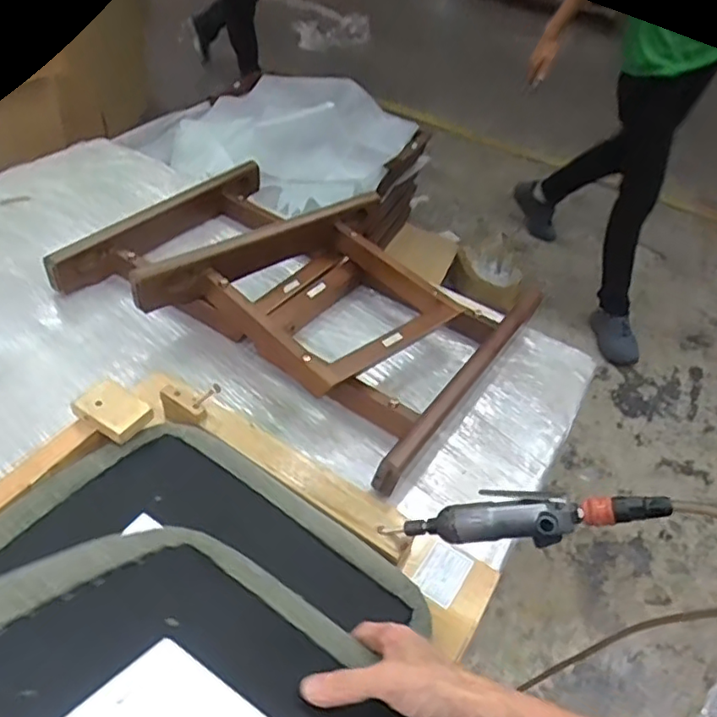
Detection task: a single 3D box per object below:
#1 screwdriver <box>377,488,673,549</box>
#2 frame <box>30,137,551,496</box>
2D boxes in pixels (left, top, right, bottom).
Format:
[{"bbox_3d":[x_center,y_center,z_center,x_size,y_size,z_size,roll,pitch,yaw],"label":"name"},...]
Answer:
[{"bbox_3d":[0.156,0.158,0.620,0.287,0.043,0.050,-13,36,26],"label":"screwdriver"},{"bbox_3d":[-0.085,-0.110,0.981,0.621,0.124,0.433,27,46,22],"label":"frame"}]

